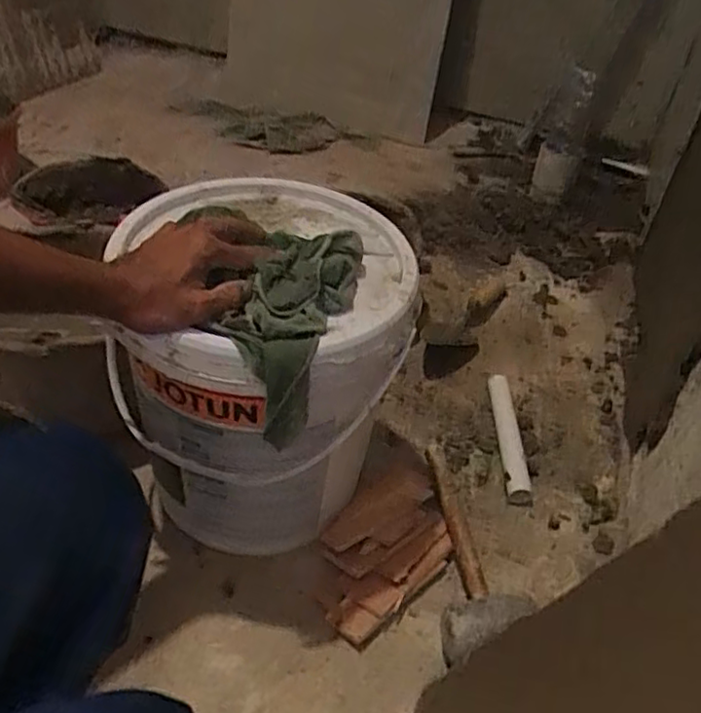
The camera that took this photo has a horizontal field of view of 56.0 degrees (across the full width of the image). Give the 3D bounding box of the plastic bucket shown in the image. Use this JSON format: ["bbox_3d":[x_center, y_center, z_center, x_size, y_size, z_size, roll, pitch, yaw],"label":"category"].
[{"bbox_3d":[-0.090,0.031,0.761,0.297,0.349,0.308,3,39,-3],"label":"plastic bucket"}]

